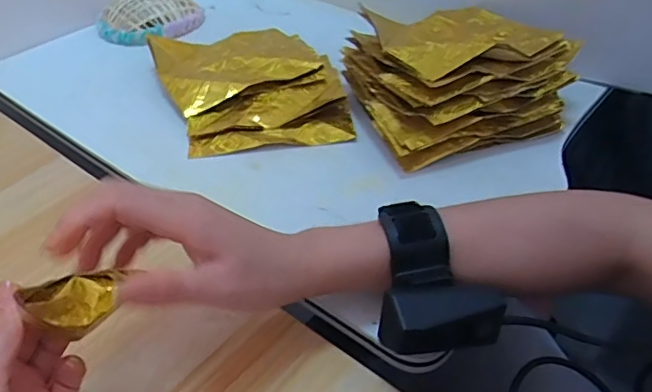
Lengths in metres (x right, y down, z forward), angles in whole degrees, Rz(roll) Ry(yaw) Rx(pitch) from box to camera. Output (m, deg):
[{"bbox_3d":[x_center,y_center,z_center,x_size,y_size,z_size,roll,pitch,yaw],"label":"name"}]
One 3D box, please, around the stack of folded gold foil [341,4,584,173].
[{"bbox_3d":[0.119,-0.118,0.520,0.189,0.067,0.177,-14,44,-12],"label":"stack of folded gold foil"}]

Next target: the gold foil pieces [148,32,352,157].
[{"bbox_3d":[-0.075,-0.116,0.562,0.164,0.020,0.227,-15,44,-13],"label":"gold foil pieces"}]

